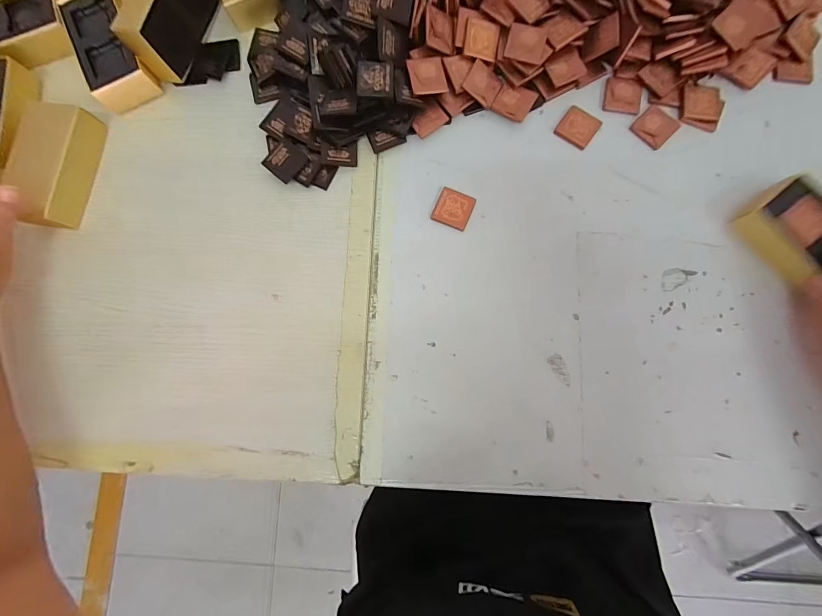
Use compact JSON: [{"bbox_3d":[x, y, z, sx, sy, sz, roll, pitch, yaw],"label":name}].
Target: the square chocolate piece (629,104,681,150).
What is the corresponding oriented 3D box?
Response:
[{"bbox_3d":[0.231,-0.172,0.334,0.033,0.004,0.034,44,86,6],"label":"square chocolate piece"}]

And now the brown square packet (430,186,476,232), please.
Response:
[{"bbox_3d":[0.040,-0.093,0.333,0.034,0.005,0.034,23,85,4],"label":"brown square packet"}]

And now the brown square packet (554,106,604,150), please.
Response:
[{"bbox_3d":[0.160,-0.173,0.338,0.034,0.004,0.036,35,86,5],"label":"brown square packet"}]

